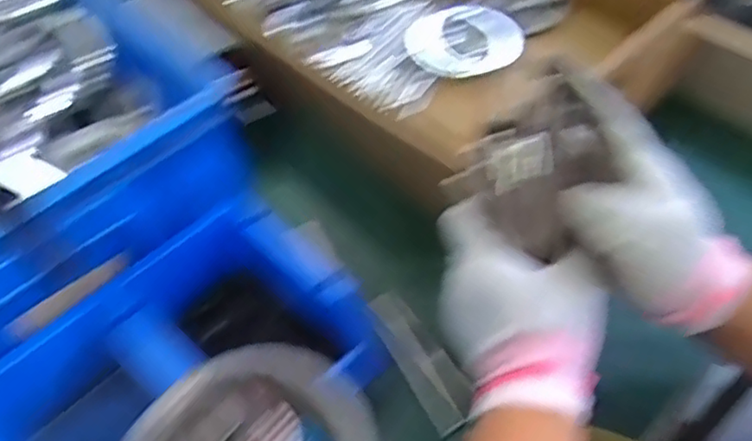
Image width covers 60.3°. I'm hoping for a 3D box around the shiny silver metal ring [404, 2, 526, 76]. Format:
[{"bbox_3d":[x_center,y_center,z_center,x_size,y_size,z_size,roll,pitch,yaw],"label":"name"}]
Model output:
[{"bbox_3d":[0.076,-0.158,0.560,0.098,0.024,0.086,16,54,15],"label":"shiny silver metal ring"}]

